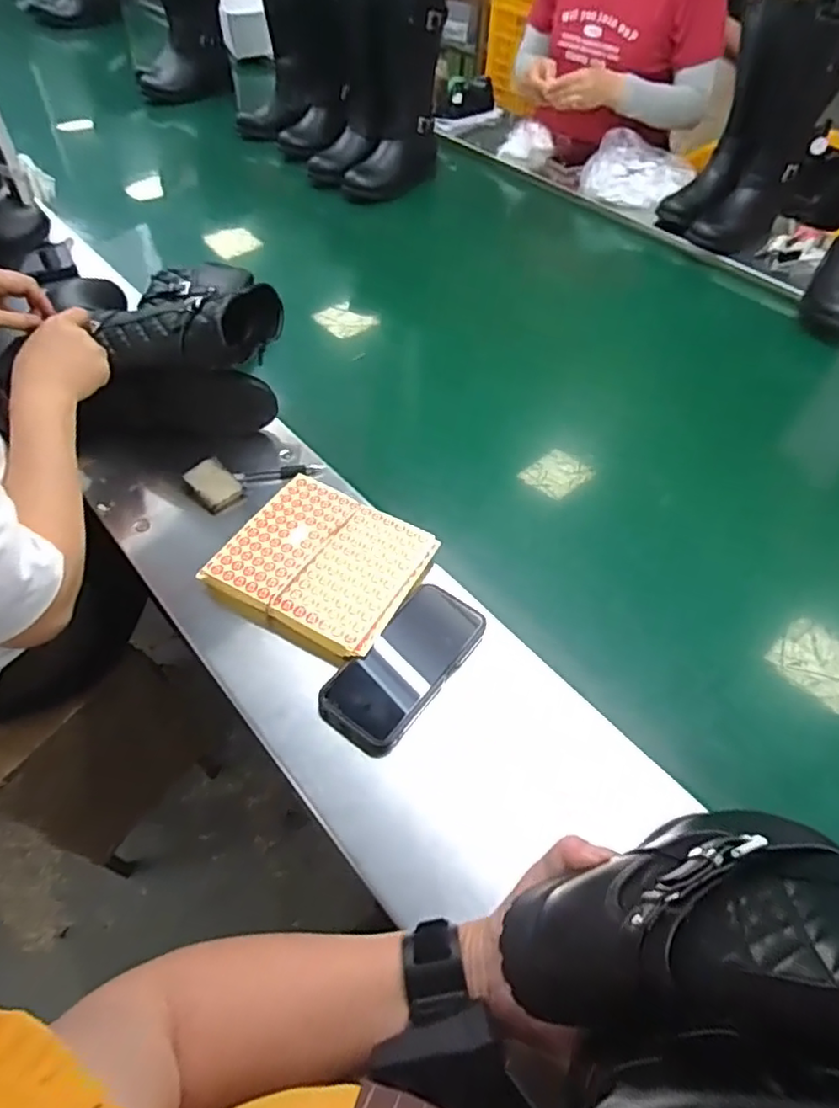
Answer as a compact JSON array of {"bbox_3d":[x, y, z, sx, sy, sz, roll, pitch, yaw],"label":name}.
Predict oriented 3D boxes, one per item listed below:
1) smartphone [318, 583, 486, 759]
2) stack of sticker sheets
[{"bbox_3d":[-0.012,0.096,0.563,0.080,0.015,0.174,31,57,20],"label":"smartphone"},{"bbox_3d":[-0.097,0.010,0.618,0.181,0.025,0.166,24,55,16],"label":"stack of sticker sheets"}]

